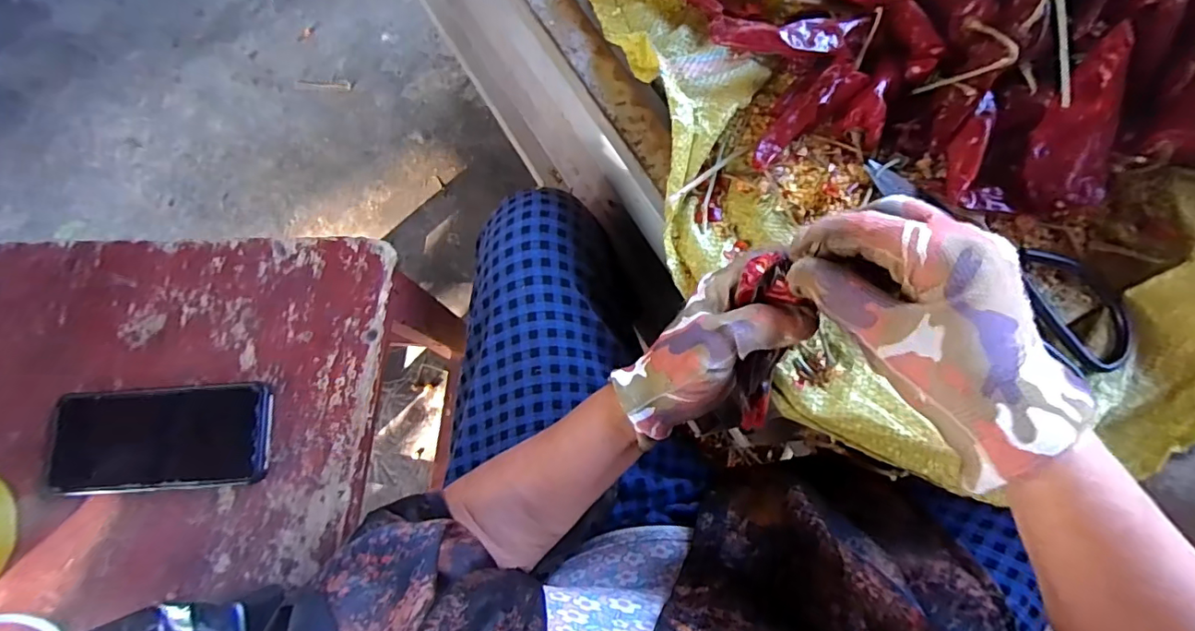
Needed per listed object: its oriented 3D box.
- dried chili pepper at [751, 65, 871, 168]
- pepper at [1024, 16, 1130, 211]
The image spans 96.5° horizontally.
[{"bbox_3d":[0.136,-0.131,0.352,0.085,0.012,0.023,-42,79,8],"label":"dried chili pepper"},{"bbox_3d":[0.294,-0.115,0.323,0.043,0.017,0.104,13,102,4],"label":"pepper"}]

